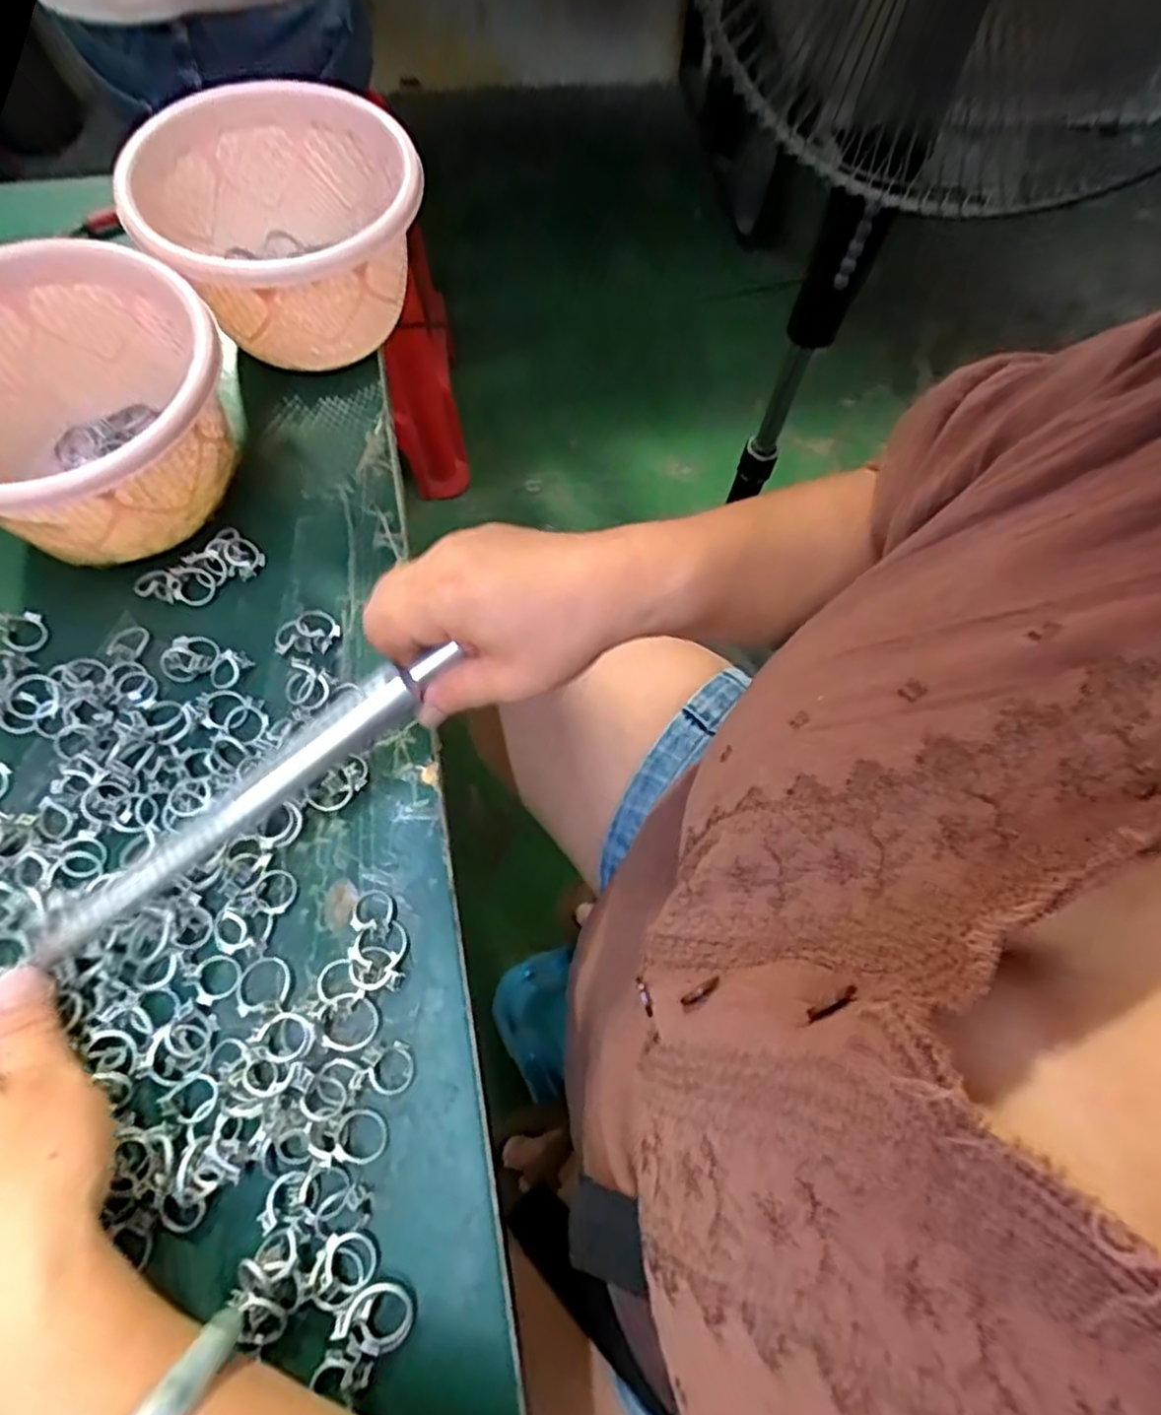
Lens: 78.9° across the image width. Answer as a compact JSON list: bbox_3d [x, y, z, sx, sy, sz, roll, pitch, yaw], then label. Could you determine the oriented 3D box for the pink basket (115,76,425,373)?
[{"bbox_3d":[-0.158,-0.258,0.401,0.142,0.097,0.131,-5,67,-5],"label":"pink basket"}]

